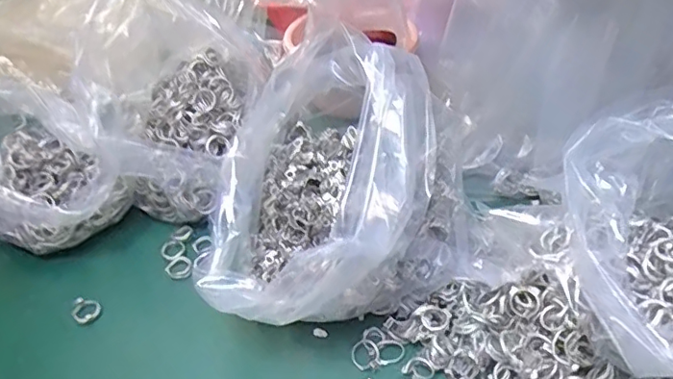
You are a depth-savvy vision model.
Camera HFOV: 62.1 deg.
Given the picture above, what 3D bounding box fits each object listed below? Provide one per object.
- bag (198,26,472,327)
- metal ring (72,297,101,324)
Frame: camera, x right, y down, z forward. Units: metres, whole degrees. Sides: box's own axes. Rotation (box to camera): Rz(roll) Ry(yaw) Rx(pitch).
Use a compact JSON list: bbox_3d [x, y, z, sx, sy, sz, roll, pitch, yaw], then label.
[{"bbox_3d":[-0.008,0.001,0.411,0.207,0.189,0.162,-21,45,-17],"label":"bag"},{"bbox_3d":[-0.204,0.097,0.454,0.021,0.010,0.022,-2,43,2],"label":"metal ring"}]

